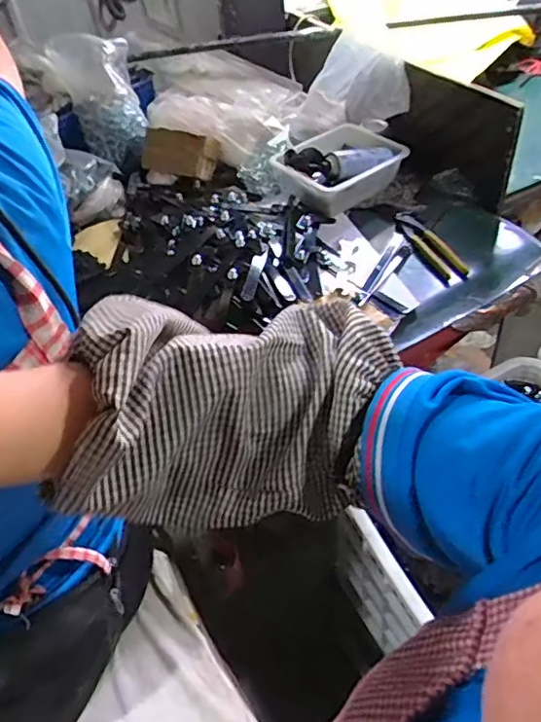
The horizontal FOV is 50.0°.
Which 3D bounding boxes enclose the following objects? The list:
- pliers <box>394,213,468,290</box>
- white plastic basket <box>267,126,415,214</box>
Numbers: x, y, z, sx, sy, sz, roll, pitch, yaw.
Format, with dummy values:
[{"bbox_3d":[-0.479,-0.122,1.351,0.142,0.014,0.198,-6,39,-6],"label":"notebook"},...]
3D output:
[{"bbox_3d":[0.294,-0.215,1.095,0.069,0.029,0.219,-22,47,-14],"label":"pliers"},{"bbox_3d":[0.146,-0.425,1.239,0.269,0.076,0.215,-34,51,-23],"label":"white plastic basket"}]

